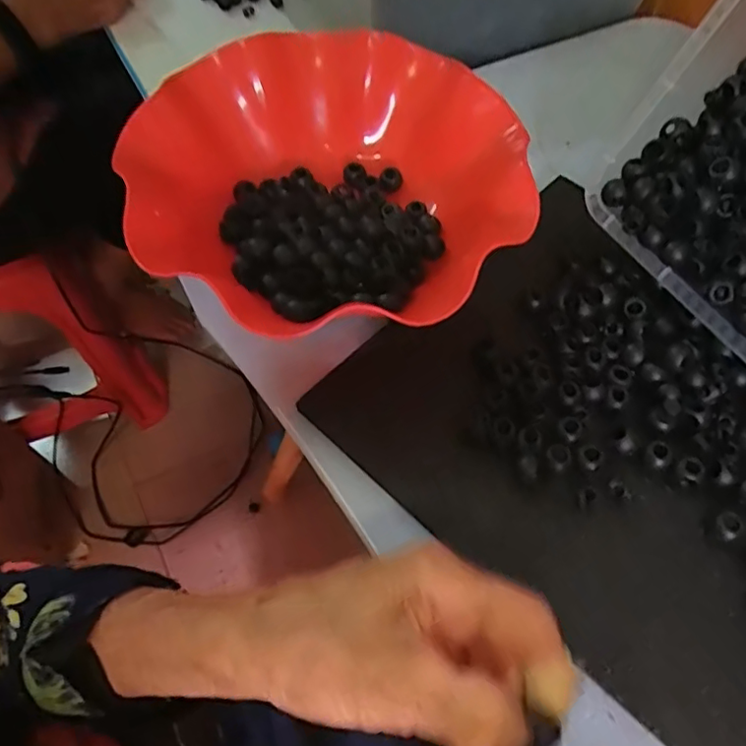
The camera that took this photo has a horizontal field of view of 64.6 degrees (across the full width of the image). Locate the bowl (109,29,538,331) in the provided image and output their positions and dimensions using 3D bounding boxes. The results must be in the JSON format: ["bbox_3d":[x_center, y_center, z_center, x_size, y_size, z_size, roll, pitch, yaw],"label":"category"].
[{"bbox_3d":[-0.014,-0.115,0.345,0.207,0.078,0.208,0,59,0],"label":"bowl"}]

